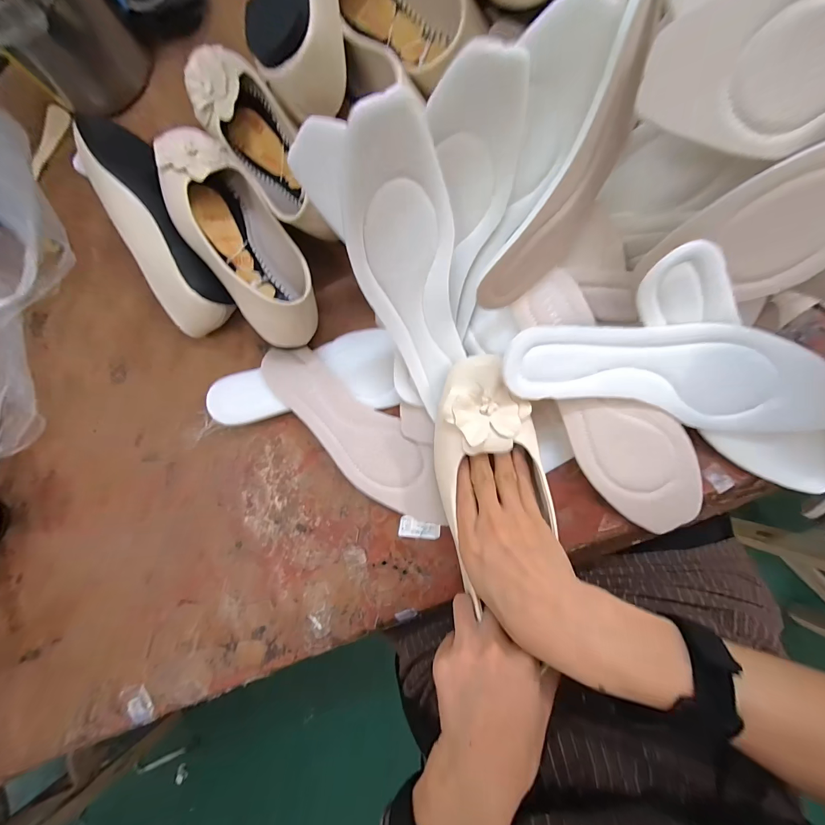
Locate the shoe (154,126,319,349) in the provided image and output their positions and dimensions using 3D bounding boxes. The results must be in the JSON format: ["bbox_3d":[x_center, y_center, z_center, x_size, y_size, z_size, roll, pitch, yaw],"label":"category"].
[{"bbox_3d":[-0.173,-0.176,0.349,0.085,0.064,0.247,-36,83,4],"label":"shoe"}]

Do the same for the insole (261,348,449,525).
[{"bbox_3d":[-0.059,0.020,0.346,0.233,0.013,0.070,38,92,8],"label":"insole"}]

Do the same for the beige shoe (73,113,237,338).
[{"bbox_3d":[-0.274,-0.201,0.369,0.070,0.063,0.252,-31,83,5],"label":"beige shoe"}]

